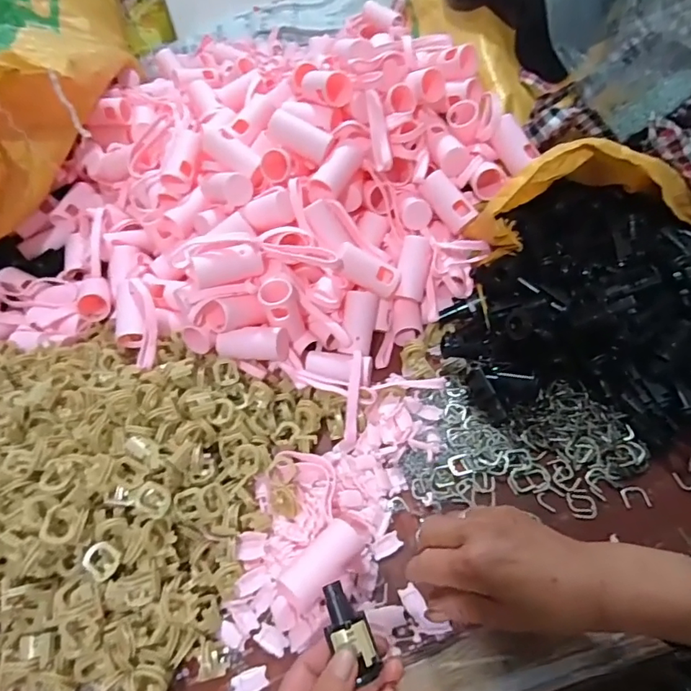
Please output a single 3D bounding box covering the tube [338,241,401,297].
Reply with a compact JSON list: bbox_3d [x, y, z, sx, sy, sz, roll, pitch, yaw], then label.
[{"bbox_3d":[0.022,-0.071,0.467,0.066,0.021,0.026,30,53,-18],"label":"tube"}]

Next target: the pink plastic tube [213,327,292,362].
[{"bbox_3d":[-0.088,-0.001,0.458,0.066,0.025,0.029,-8,52,0],"label":"pink plastic tube"}]

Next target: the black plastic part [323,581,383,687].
[{"bbox_3d":[0.001,0.164,0.284,0.023,0.016,0.050,-29,56,-16],"label":"black plastic part"}]

